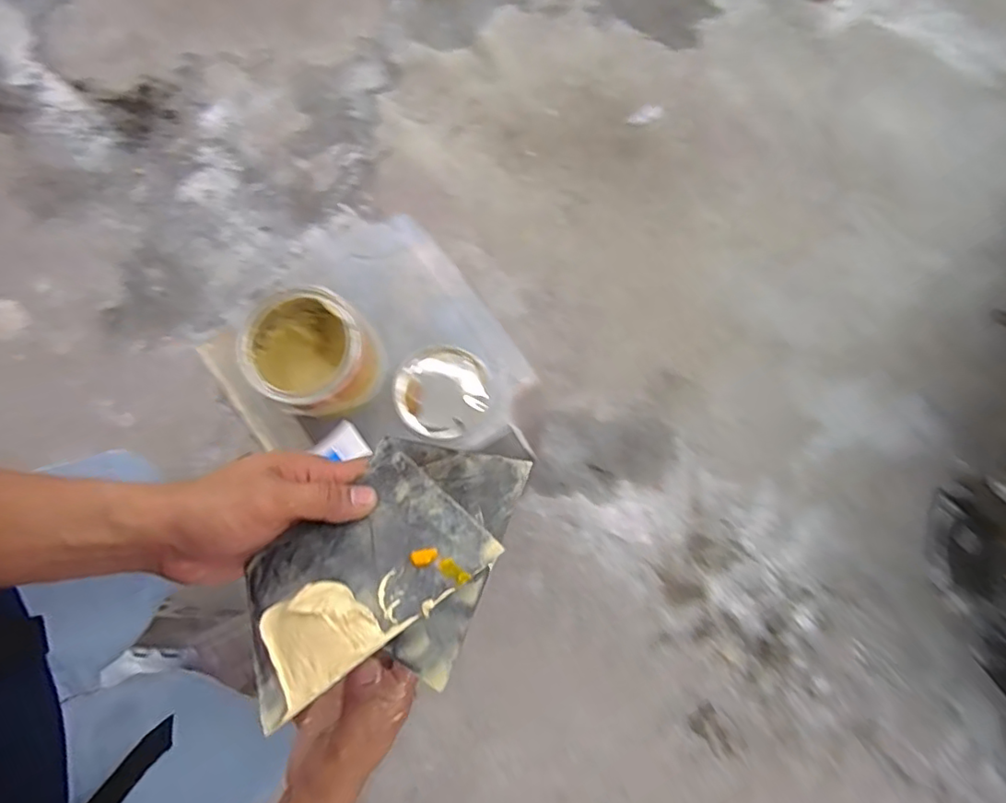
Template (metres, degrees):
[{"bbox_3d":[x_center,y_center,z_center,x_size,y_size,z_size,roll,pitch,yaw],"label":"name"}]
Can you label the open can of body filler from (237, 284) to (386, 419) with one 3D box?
[{"bbox_3d":[-0.270,-0.059,0.851,0.176,0.158,0.169,30,75,3],"label":"open can of body filler"}]

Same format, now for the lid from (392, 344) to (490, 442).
[{"bbox_3d":[-0.093,-0.014,0.920,0.144,0.028,0.153,-2,63,4],"label":"lid"}]

